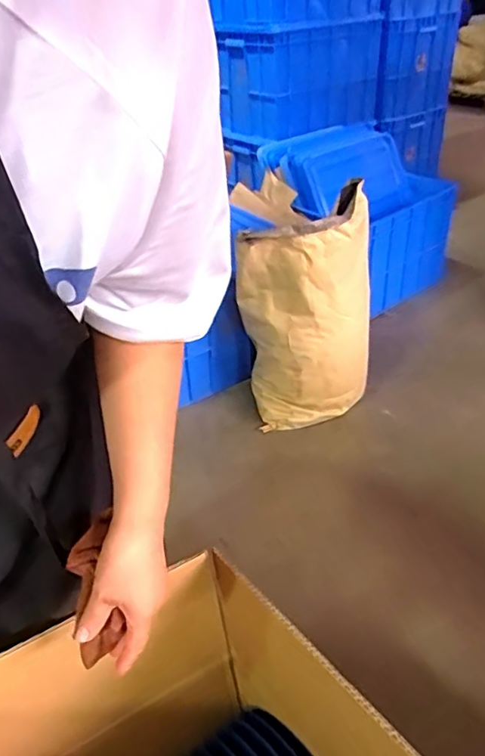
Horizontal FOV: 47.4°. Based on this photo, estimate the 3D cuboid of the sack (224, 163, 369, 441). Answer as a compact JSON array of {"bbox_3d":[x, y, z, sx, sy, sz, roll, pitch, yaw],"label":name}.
[{"bbox_3d":[0.172,-0.153,1.500,0.347,0.617,0.241,2,36,8],"label":"sack"}]

